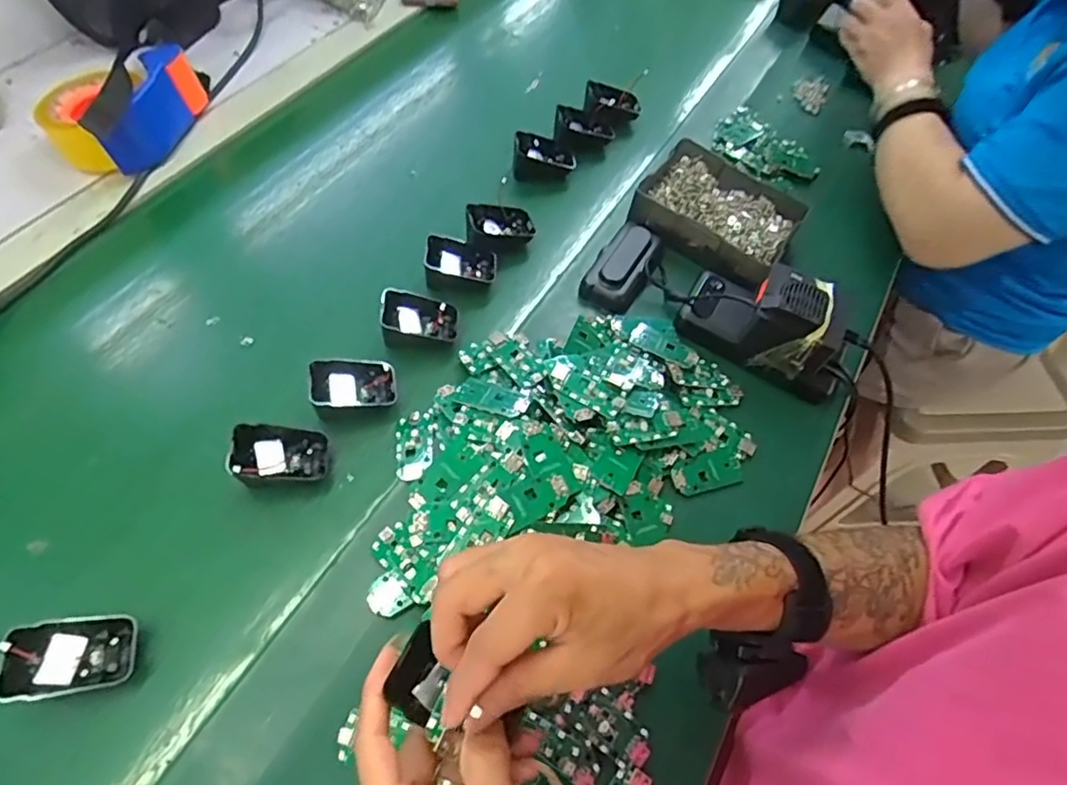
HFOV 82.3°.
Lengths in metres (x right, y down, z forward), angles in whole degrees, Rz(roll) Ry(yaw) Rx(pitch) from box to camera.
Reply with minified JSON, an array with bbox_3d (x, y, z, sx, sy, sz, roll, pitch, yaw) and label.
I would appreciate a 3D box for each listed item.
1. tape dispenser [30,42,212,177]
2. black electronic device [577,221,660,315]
[{"bbox_3d":[-0.427,-0.300,0.635,0.104,0.077,0.162,14,57,5],"label":"tape dispenser"},{"bbox_3d":[0.091,-0.128,0.606,0.053,0.027,0.107,25,58,11],"label":"black electronic device"}]

